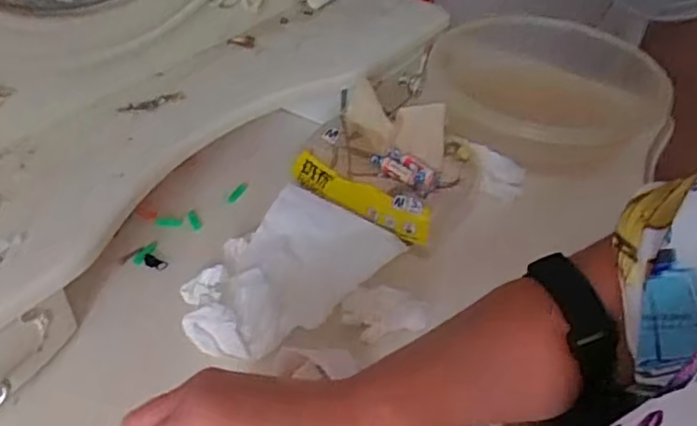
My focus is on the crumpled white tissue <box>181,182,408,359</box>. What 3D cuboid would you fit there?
[{"bbox_3d":[-0.055,0.044,0.541,0.189,0.045,0.101,-31,50,-31],"label":"crumpled white tissue"}]

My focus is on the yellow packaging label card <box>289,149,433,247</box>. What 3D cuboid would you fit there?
[{"bbox_3d":[0.005,-0.017,0.600,0.155,0.037,0.023,26,47,26],"label":"yellow packaging label card"}]

